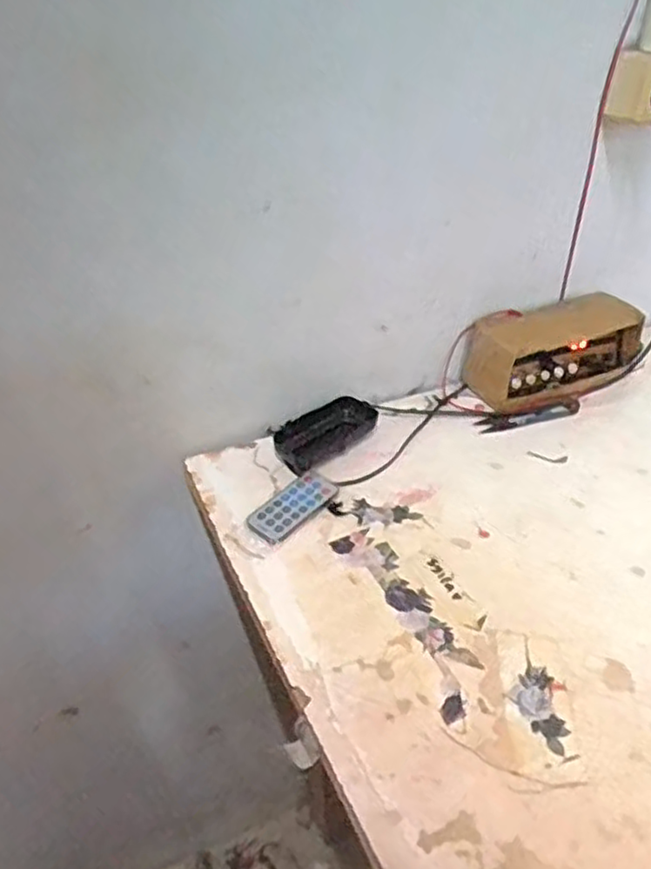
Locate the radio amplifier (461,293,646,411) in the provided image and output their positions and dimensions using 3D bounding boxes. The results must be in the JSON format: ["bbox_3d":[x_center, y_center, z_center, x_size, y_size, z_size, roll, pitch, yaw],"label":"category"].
[{"bbox_3d":[0.247,-0.090,0.755,0.185,0.079,0.085,-18,41,-18],"label":"radio amplifier"}]

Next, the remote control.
[{"bbox_3d":[-0.028,0.062,0.617,0.039,0.006,0.086,40,56,19],"label":"remote control"}]

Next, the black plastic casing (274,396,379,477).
[{"bbox_3d":[0.000,-0.003,0.691,0.056,0.026,0.106,28,47,33],"label":"black plastic casing"}]

